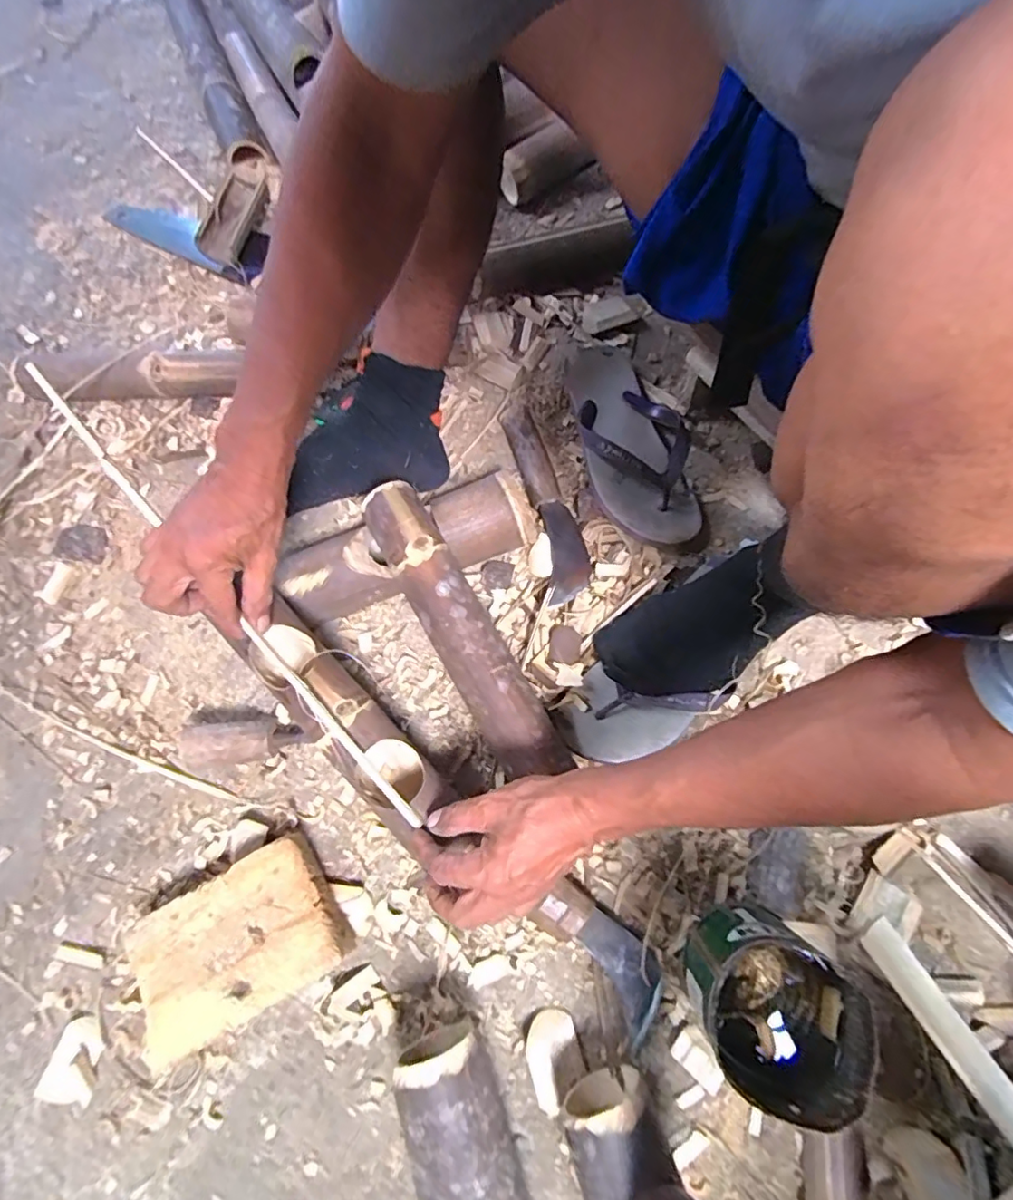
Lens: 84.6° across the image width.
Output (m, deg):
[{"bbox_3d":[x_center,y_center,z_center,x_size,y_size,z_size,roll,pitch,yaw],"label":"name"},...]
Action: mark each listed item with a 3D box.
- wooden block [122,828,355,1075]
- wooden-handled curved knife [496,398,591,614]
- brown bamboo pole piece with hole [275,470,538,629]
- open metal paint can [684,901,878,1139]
[{"bbox_3d":[-0.226,0.285,0.472,0.166,0.050,0.116,-27,72,-6],"label":"wooden block"},{"bbox_3d":[0.044,-0.111,0.610,0.050,0.030,0.238,-13,71,-1],"label":"wooden-handled curved knife"},{"bbox_3d":[-0.106,-0.054,0.582,0.265,0.064,0.079,-22,71,-4],"label":"brown bamboo pole piece with hole"},{"bbox_3d":[0.188,0.289,0.406,0.095,0.124,0.101,-1,71,3],"label":"open metal paint can"}]

